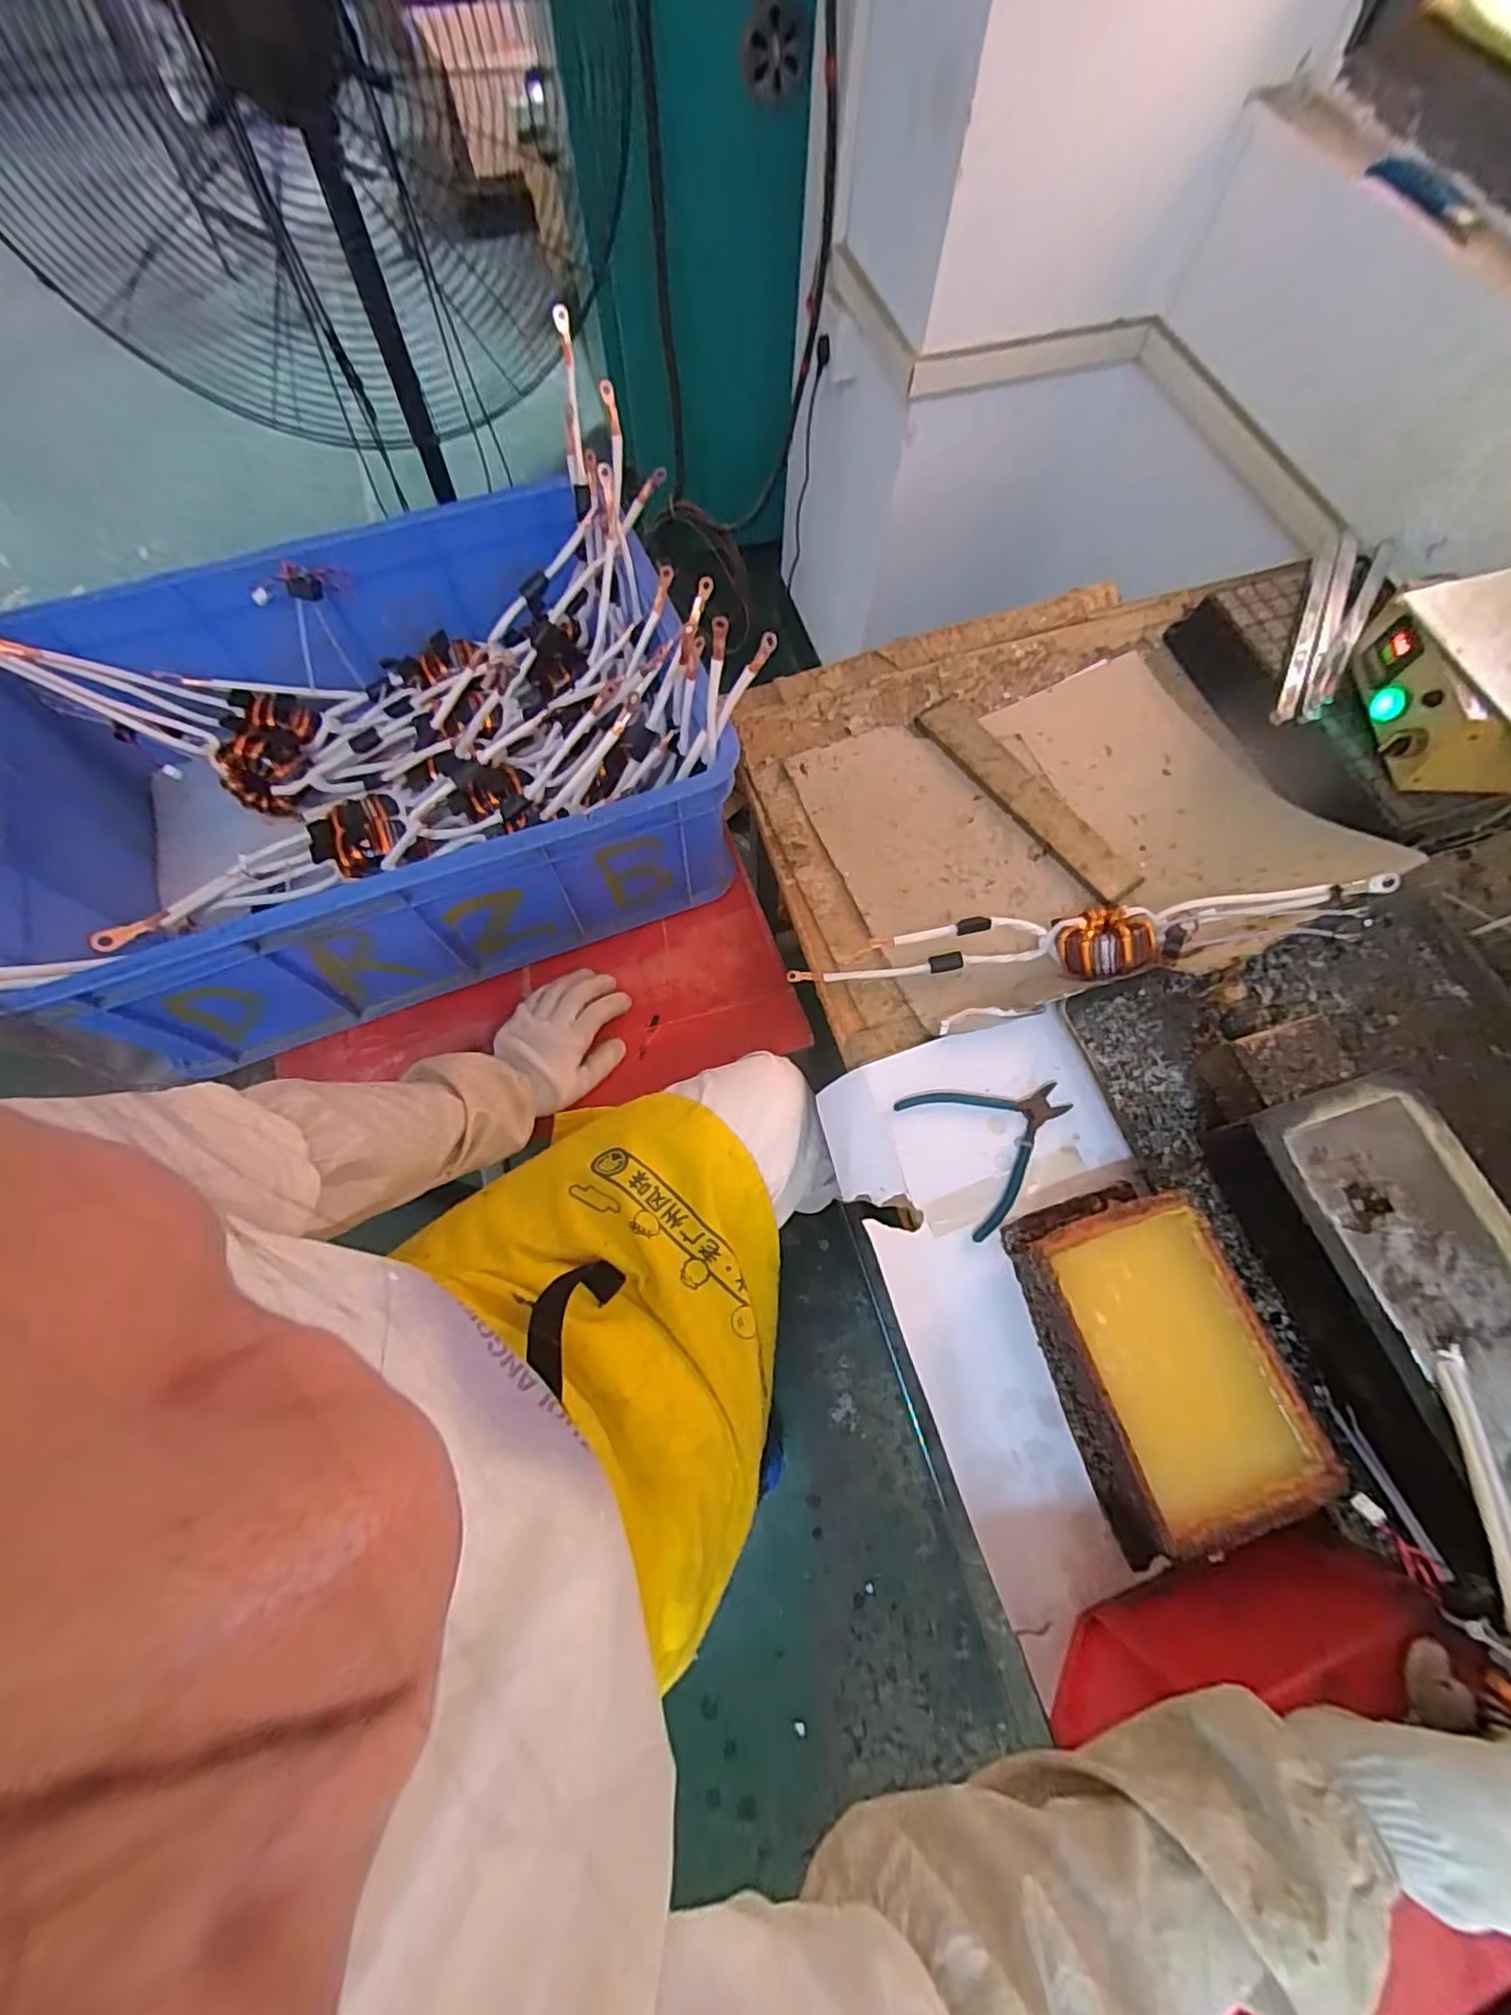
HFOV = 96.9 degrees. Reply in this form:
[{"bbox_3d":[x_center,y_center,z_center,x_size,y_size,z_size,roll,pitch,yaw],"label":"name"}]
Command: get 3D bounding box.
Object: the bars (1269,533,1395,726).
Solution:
[{"bbox_3d":[0.625,-0.414,0.729,0.068,0.030,0.309,28,71,10],"label":"bars"}]

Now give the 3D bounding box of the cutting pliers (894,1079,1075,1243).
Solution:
[{"bbox_3d":[0.209,0.107,0.572,0.134,0.008,0.123,-26,71,-11],"label":"cutting pliers"}]

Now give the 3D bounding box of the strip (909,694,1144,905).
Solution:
[{"bbox_3d":[0.290,-0.229,0.719,0.056,0.007,0.291,-34,72,-11],"label":"strip"}]

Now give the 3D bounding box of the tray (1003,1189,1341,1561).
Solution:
[{"bbox_3d":[0.288,0.250,0.485,0.137,0.067,0.223,-16,69,-7],"label":"tray"}]

